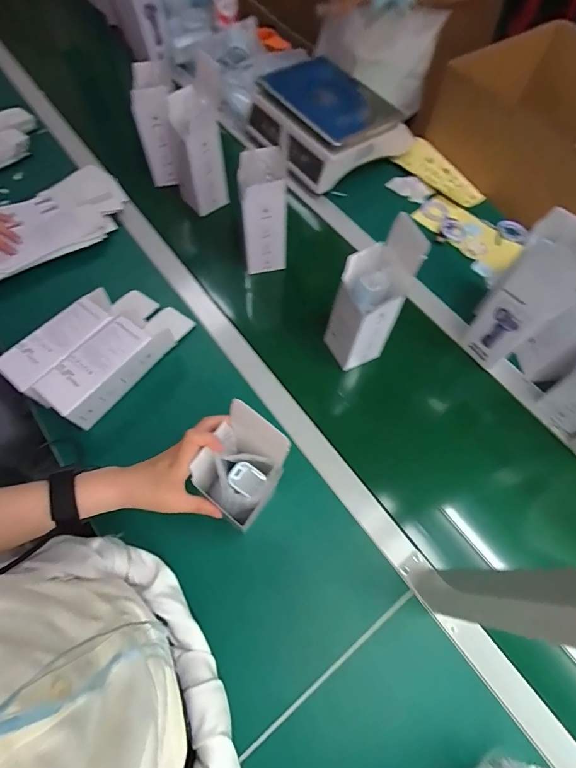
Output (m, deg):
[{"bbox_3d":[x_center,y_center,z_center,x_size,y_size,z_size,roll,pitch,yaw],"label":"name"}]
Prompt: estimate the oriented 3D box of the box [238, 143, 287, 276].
[{"bbox_3d":[-0.042,-0.291,0.668,0.078,0.185,0.081,-8,66,-6],"label":"box"}]

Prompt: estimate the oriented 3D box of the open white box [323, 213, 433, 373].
[{"bbox_3d":[0.125,-0.120,0.574,0.095,0.229,0.079,-24,68,-13],"label":"open white box"}]

